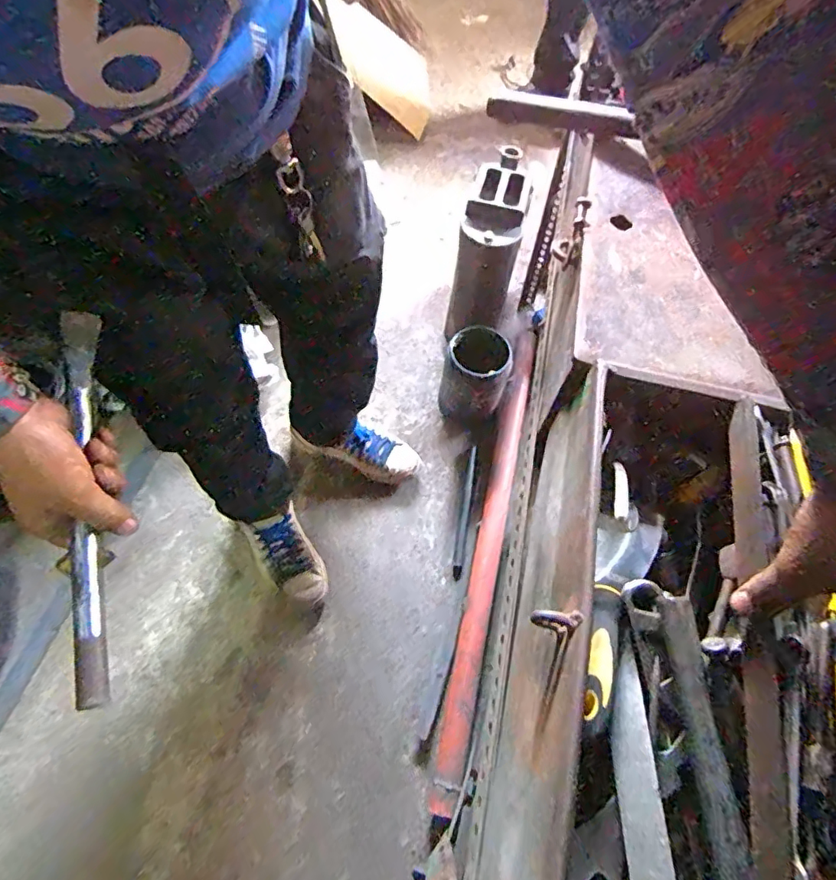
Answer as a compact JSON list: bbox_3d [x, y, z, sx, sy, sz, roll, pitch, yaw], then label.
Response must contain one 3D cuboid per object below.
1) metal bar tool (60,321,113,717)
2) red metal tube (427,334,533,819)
[{"bbox_3d":[-0.260,0.037,0.410,0.021,0.017,0.319,-12,71,-6],"label":"metal bar tool"},{"bbox_3d":[0.141,0.211,1.053,0.074,0.061,0.923,12,64,6],"label":"red metal tube"}]

